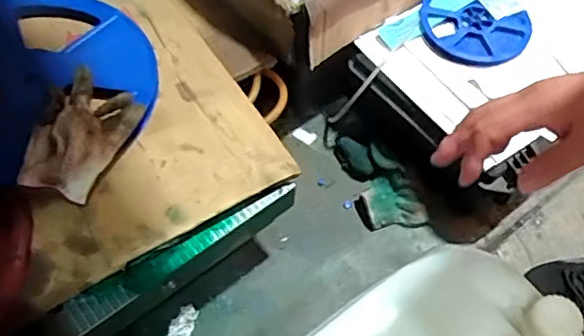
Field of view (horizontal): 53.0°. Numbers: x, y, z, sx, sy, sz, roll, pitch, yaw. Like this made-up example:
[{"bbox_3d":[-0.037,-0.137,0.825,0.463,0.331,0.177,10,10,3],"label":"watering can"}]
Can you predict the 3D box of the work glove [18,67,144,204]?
[{"bbox_3d":[-0.253,-0.041,0.720,0.101,0.066,0.176,11,58,5],"label":"work glove"}]

